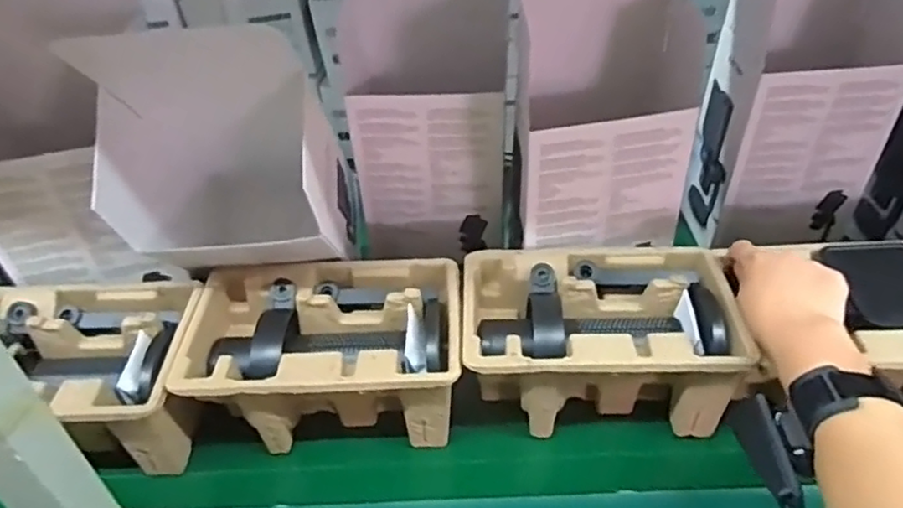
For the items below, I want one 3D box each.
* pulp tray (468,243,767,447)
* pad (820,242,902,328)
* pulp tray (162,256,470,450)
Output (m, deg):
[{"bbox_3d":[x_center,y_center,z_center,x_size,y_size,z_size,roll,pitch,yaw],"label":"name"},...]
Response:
[{"bbox_3d":[0.126,0.076,0.558,0.221,0.099,0.146,-2,39,3],"label":"pulp tray"},{"bbox_3d":[0.380,0.023,0.542,0.077,0.008,0.105,0,39,5],"label":"pad"},{"bbox_3d":[-0.103,0.092,0.554,0.224,0.103,0.140,-5,39,-1],"label":"pulp tray"}]

